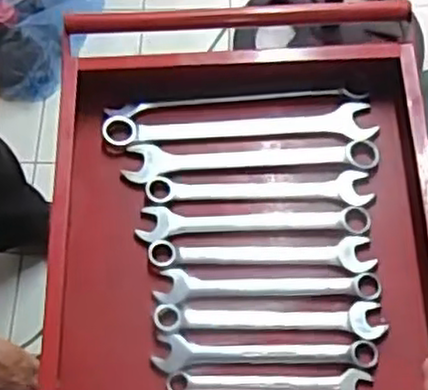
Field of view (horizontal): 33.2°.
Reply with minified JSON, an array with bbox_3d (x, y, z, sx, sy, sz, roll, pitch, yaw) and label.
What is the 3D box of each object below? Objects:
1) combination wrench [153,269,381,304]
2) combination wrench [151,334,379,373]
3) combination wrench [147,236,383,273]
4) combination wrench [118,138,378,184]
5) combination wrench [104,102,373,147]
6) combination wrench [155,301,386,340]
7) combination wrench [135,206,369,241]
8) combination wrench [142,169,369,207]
[{"bbox_3d":[0.050,0.085,0.673,0.203,0.008,0.031,-2,65,2],"label":"combination wrench"},{"bbox_3d":[0.046,0.141,0.644,0.195,0.005,0.031,-1,65,3],"label":"combination wrench"},{"bbox_3d":[0.045,0.055,0.685,0.209,0.012,0.034,1,65,4],"label":"combination wrench"},{"bbox_3d":[0.036,-0.033,0.717,0.247,0.010,0.040,-1,65,3],"label":"combination wrench"},{"bbox_3d":[0.025,-0.070,0.735,0.272,0.012,0.040,-3,65,2],"label":"combination wrench"},{"bbox_3d":[0.050,0.115,0.654,0.203,0.009,0.032,-2,65,3],"label":"combination wrench"},{"bbox_3d":[0.038,0.025,0.698,0.221,0.008,0.033,-2,65,2],"label":"combination wrench"},{"bbox_3d":[0.043,-0.005,0.705,0.215,0.009,0.034,-2,65,2],"label":"combination wrench"}]

